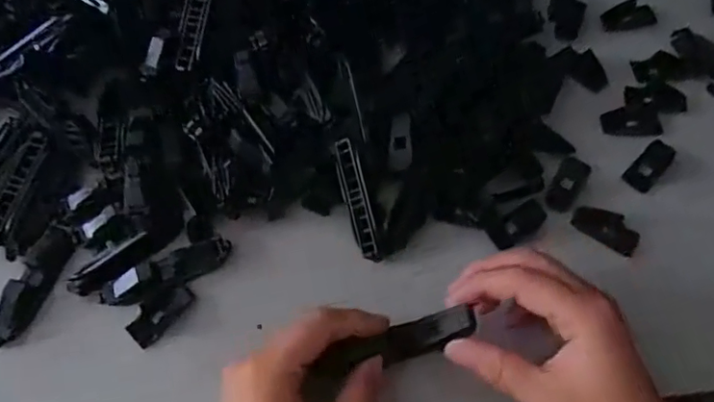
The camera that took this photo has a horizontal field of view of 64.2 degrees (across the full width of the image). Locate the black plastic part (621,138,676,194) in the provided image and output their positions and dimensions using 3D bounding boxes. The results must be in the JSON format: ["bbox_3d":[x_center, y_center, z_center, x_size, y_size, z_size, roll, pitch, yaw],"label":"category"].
[{"bbox_3d":[0.195,-0.024,0.379,0.019,0.004,0.042,42,72,14],"label":"black plastic part"}]

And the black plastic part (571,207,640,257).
[{"bbox_3d":[0.160,0.016,0.363,0.043,0.005,0.020,32,70,11],"label":"black plastic part"}]

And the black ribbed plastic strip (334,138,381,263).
[{"bbox_3d":[0.000,-0.001,0.353,0.014,0.013,0.076,-14,88,-8],"label":"black ribbed plastic strip"}]

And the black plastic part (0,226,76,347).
[{"bbox_3d":[-0.197,0.050,0.343,0.024,0.010,0.073,21,68,7],"label":"black plastic part"}]

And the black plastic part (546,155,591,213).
[{"bbox_3d":[0.140,-0.012,0.374,0.019,0.004,0.043,29,69,10],"label":"black plastic part"}]

